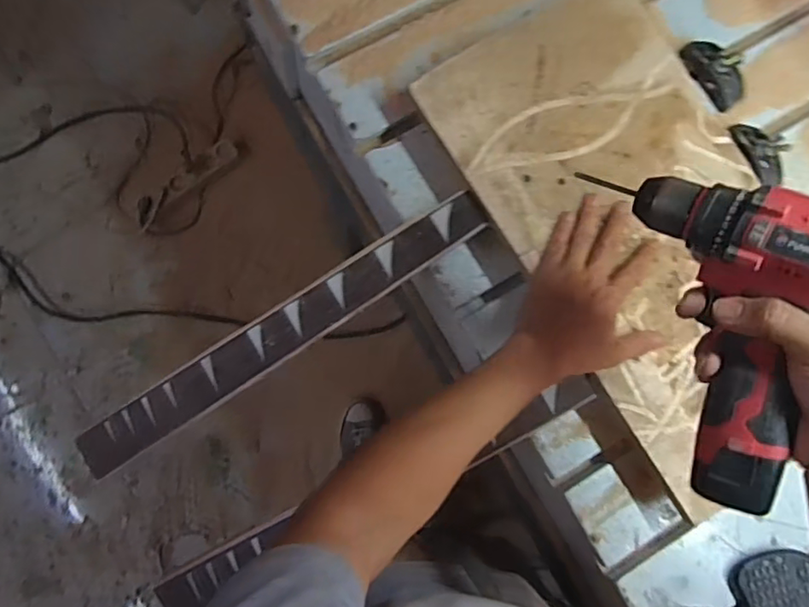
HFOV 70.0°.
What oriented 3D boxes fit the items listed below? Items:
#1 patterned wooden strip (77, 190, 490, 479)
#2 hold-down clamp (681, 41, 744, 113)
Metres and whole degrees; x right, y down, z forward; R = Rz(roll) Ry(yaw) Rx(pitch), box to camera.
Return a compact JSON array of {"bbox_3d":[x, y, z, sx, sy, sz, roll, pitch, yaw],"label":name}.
[{"bbox_3d":[-0.138,0.036,0.616,0.497,0.014,0.050,-32,87,5],"label":"patterned wooden strip"},{"bbox_3d":[0.356,-0.267,0.652,0.037,0.038,0.086,-37,88,-9],"label":"hold-down clamp"}]

